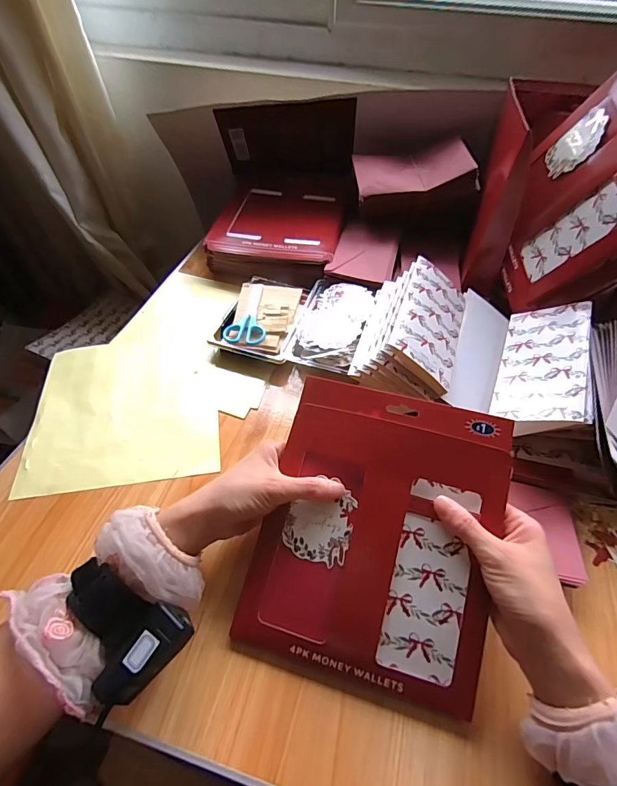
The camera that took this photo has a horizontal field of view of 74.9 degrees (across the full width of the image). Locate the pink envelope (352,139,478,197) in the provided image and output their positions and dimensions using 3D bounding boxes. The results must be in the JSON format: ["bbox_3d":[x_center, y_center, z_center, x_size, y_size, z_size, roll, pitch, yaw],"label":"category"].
[{"bbox_3d":[0.163,-0.360,0.642,0.173,0.023,0.086,-7,65,5],"label":"pink envelope"}]

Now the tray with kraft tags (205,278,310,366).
[{"bbox_3d":[-0.062,-0.107,0.576,0.105,0.025,0.155,15,53,10],"label":"tray with kraft tags"}]

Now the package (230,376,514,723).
[{"bbox_3d":[0.059,0.112,0.342,0.189,0.016,0.233,13,75,11],"label":"package"}]

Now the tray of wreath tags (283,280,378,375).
[{"bbox_3d":[0.035,-0.100,0.549,0.093,0.031,0.163,14,53,9],"label":"tray of wreath tags"}]

